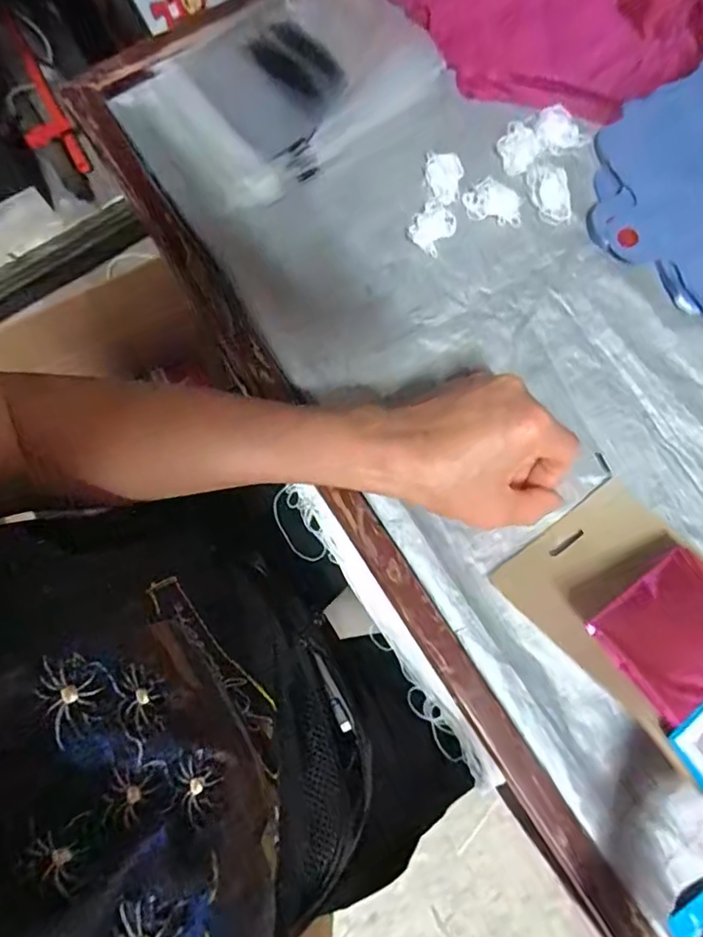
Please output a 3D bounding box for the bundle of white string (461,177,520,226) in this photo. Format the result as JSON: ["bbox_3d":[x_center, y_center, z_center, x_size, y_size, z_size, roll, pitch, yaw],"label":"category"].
[{"bbox_3d":[0.106,-0.200,0.410,0.043,0.005,0.033,12,78,1],"label":"bundle of white string"}]

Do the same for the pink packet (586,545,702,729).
[{"bbox_3d":[0.184,0.088,0.304,0.092,0.004,0.062,-28,62,-20],"label":"pink packet"}]

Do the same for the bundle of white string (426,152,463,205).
[{"bbox_3d":[0.069,-0.219,0.413,0.028,0.006,0.044,5,78,0],"label":"bundle of white string"}]

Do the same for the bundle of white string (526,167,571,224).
[{"bbox_3d":[0.149,-0.205,0.408,0.028,0.007,0.044,-12,79,-4],"label":"bundle of white string"}]

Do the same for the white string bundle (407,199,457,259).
[{"bbox_3d":[0.060,-0.177,0.403,0.028,0.007,0.035,36,80,6],"label":"white string bundle"}]

